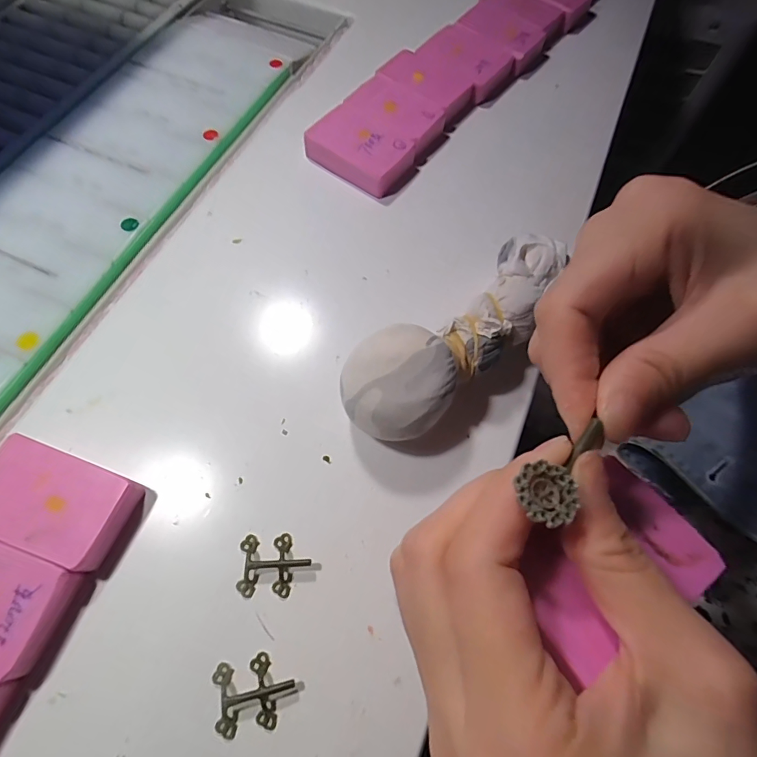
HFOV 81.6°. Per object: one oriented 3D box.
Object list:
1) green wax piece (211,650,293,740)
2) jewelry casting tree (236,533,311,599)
[{"bbox_3d":[-0.054,0.136,0.190,0.033,0.008,0.027,-9,67,-8],"label":"green wax piece"},{"bbox_3d":[-0.050,0.090,0.211,0.034,0.008,0.027,-1,66,-4],"label":"jewelry casting tree"}]

